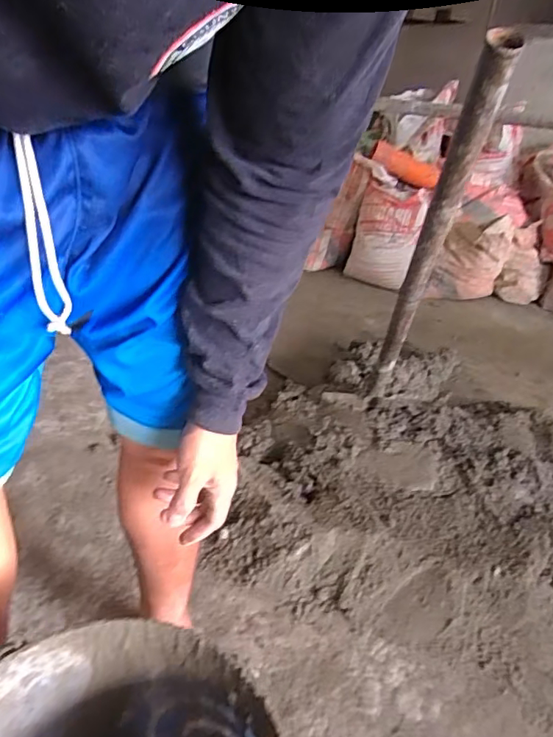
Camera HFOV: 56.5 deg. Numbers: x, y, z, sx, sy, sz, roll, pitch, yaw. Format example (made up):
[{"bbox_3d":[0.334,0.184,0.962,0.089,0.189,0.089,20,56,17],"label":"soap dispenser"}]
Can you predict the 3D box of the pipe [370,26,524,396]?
[{"bbox_3d":[0.209,-0.125,0.773,0.035,0.712,0.029,8,63,6],"label":"pipe"}]

